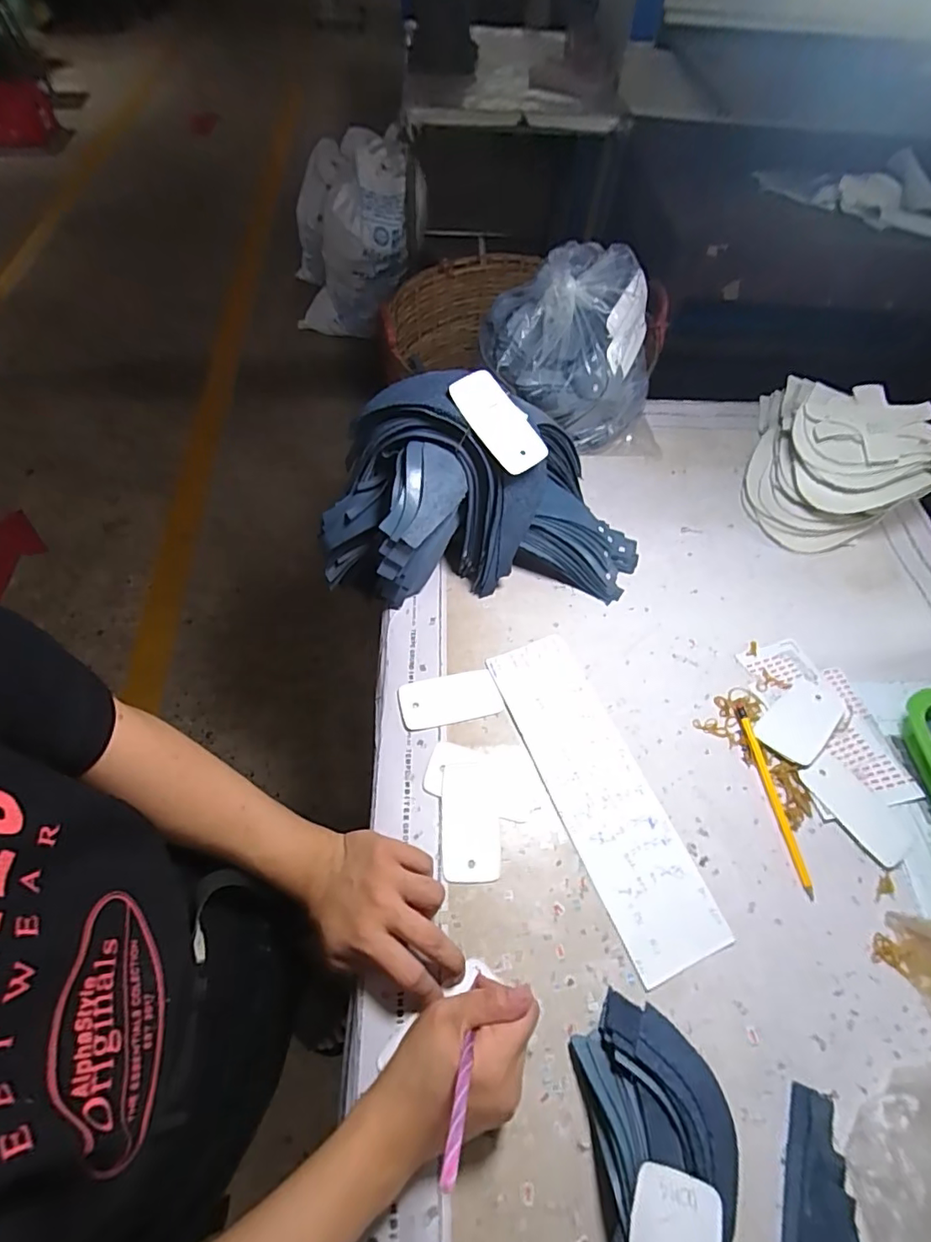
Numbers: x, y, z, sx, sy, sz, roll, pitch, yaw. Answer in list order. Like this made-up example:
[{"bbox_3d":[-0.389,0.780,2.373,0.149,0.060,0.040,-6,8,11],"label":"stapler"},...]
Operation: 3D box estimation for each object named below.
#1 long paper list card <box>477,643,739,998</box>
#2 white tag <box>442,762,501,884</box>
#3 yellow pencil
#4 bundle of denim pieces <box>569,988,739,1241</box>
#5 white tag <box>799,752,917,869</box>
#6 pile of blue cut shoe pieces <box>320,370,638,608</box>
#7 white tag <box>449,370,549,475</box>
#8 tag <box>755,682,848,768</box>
[{"bbox_3d":[0.127,0.156,0.516,0.094,0.006,0.316,-18,60,-16],"label":"long paper list card"},{"bbox_3d":[0.005,0.183,0.491,0.052,0.004,0.103,1,57,-4],"label":"white tag"},{"bbox_3d":[0.295,0.165,0.513,0.012,0.007,0.177,-3,57,-6],"label":"yellow pencil"},{"bbox_3d":[0.123,0.393,0.336,0.096,0.055,0.249,6,57,-1],"label":"bundle of denim pieces"},{"bbox_3d":[0.370,0.176,0.504,0.050,0.004,0.102,-27,64,-17],"label":"white tag"},{"bbox_3d":[0.024,-0.141,0.576,0.362,0.202,0.165,-2,57,-6],"label":"pile of blue cut shoe pieces"},{"bbox_3d":[0.032,-0.186,0.500,0.051,0.007,0.102,-42,94,-11],"label":"white tag"},{"bbox_3d":[0.355,0.102,0.558,0.111,0.004,0.056,-35,61,-23],"label":"tag"}]

